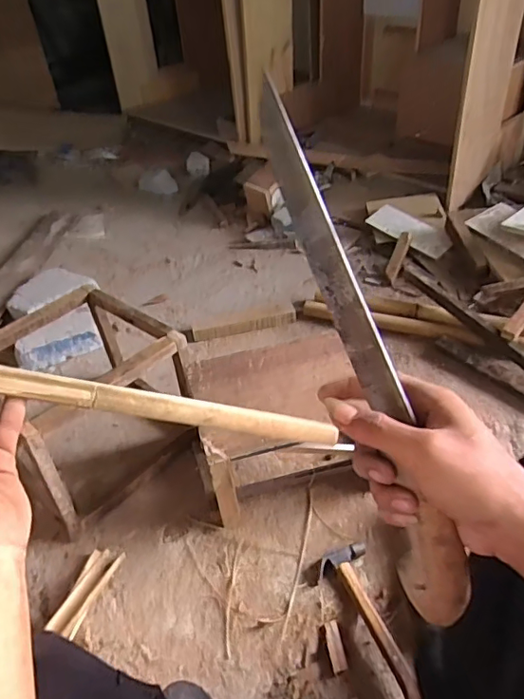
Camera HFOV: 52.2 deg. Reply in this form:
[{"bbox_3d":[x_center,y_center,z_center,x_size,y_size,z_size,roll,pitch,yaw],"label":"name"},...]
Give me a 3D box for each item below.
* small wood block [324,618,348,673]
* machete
[{"bbox_3d":[0.113,0.452,0.813,0.025,0.006,0.068,-9,58,-4],"label":"small wood block"},{"bbox_3d":[0.064,0.008,0.340,0.025,0.352,0.042,-19,1,-15],"label":"machete"}]

